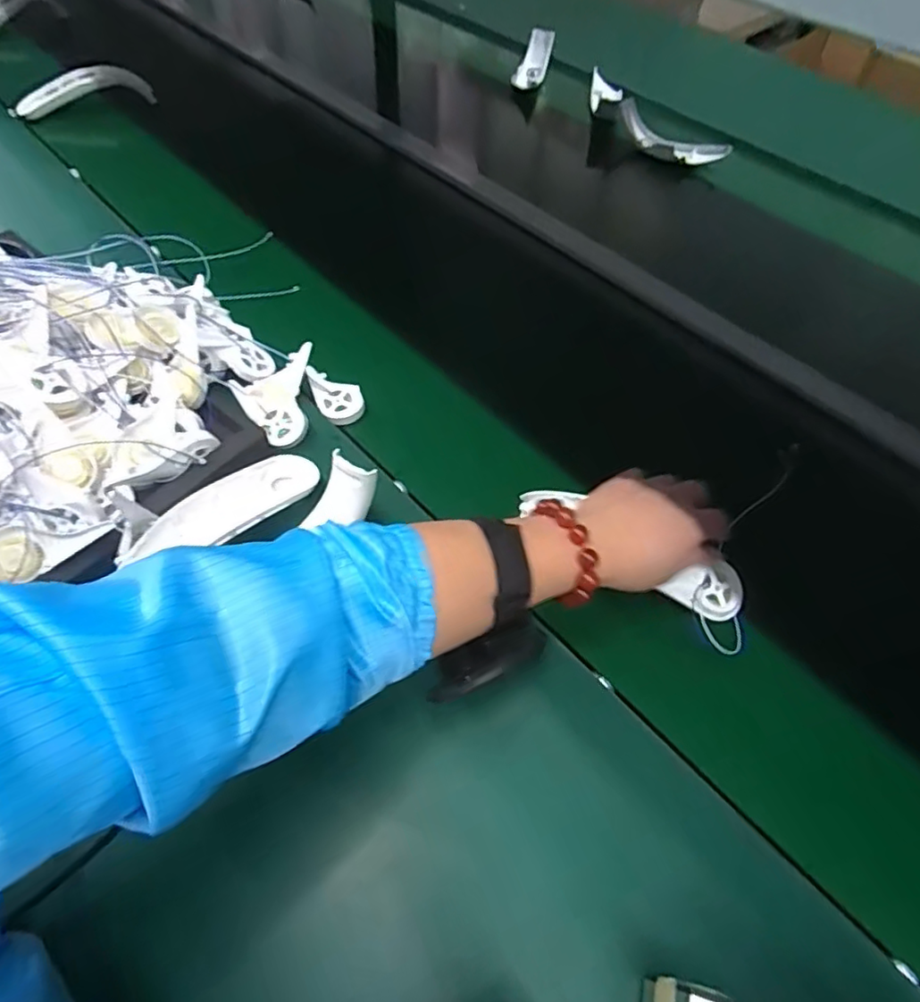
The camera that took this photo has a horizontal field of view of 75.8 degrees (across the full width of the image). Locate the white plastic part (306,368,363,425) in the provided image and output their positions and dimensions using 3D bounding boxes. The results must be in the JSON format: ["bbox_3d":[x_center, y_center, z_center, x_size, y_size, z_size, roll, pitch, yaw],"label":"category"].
[{"bbox_3d":[-0.128,-0.112,0.610,0.043,0.016,0.079,-19,54,-14],"label":"white plastic part"}]

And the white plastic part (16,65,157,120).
[{"bbox_3d":[-0.599,-0.648,0.945,0.198,0.066,0.030,-24,56,-18],"label":"white plastic part"}]

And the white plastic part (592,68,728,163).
[{"bbox_3d":[0.297,-0.626,0.967,0.090,0.046,0.306,-28,57,-20],"label":"white plastic part"}]

